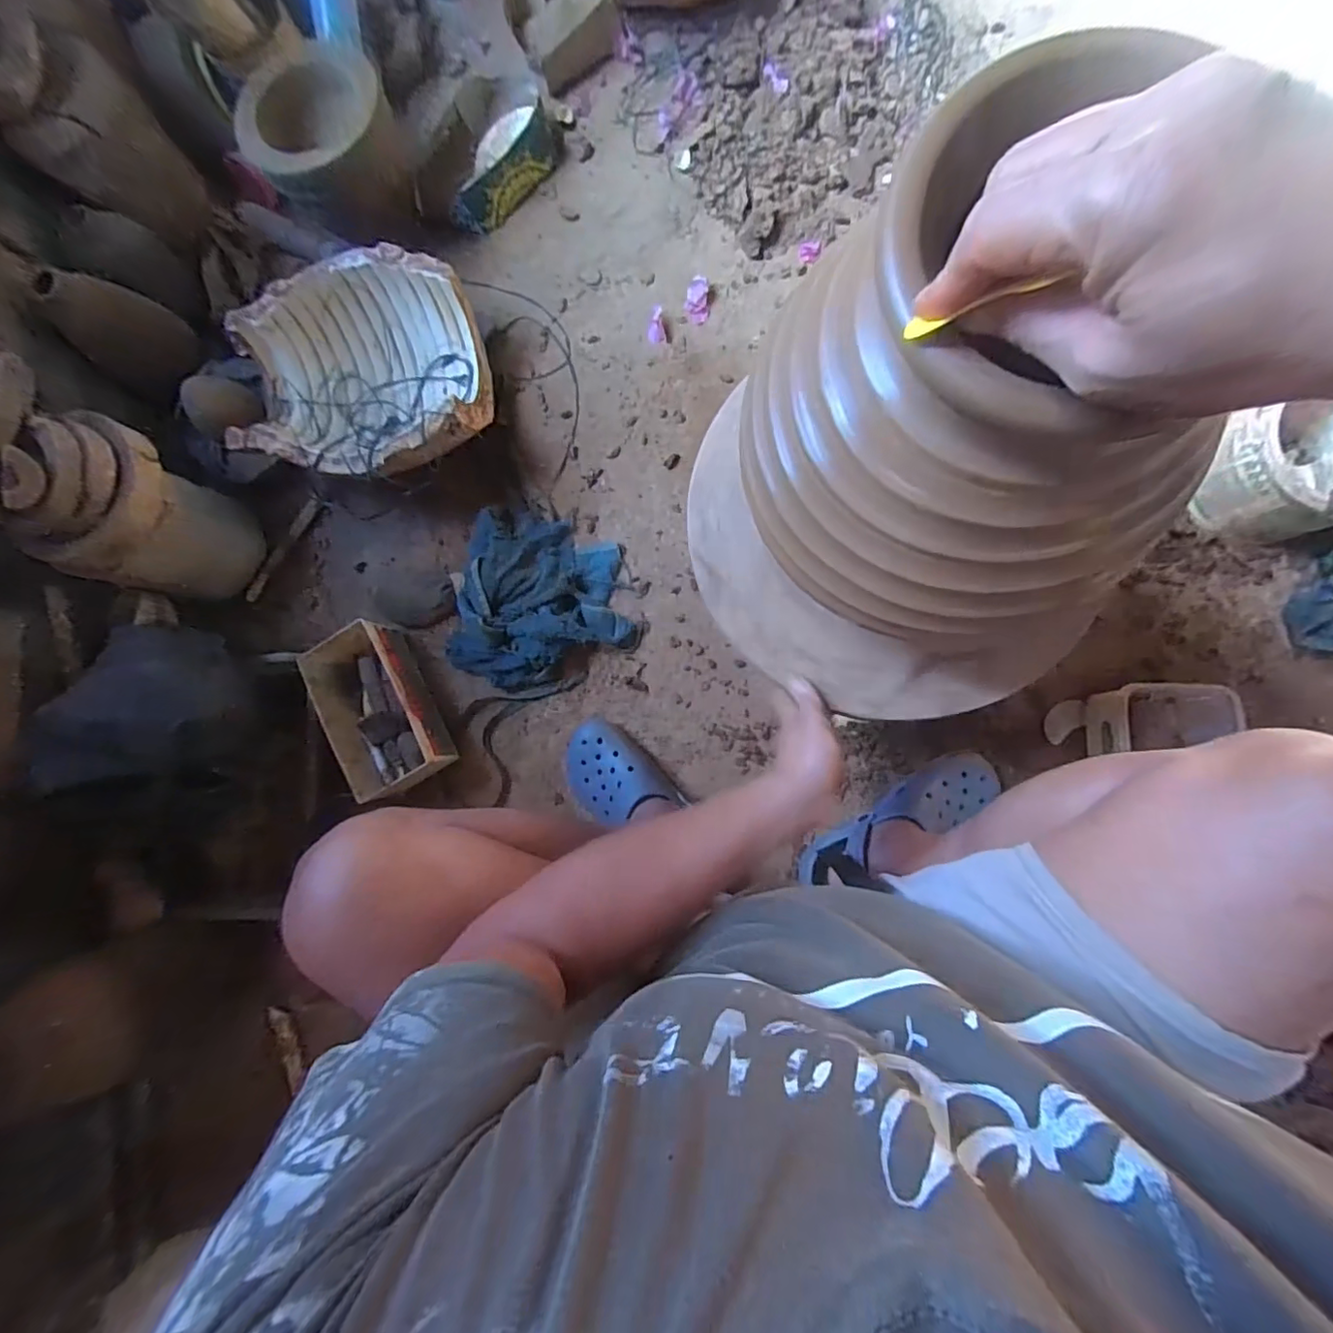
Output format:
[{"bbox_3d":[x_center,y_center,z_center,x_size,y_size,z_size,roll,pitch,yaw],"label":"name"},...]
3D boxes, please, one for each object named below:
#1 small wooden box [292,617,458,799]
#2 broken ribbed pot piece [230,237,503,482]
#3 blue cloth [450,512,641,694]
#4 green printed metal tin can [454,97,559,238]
[{"bbox_3d":[-0.428,0.062,0.834,0.130,0.090,0.248,-28,82,4],"label":"small wooden box"},{"bbox_3d":[-0.447,-0.421,0.855,0.335,0.162,0.329,-1,84,7],"label":"broken ribbed pot piece"},{"bbox_3d":[-0.182,-0.094,0.834,0.261,0.071,0.253,10,86,8],"label":"blue cloth"},{"bbox_3d":[-0.270,-0.829,0.931,0.098,0.050,0.226,43,91,9],"label":"green printed metal tin can"}]

